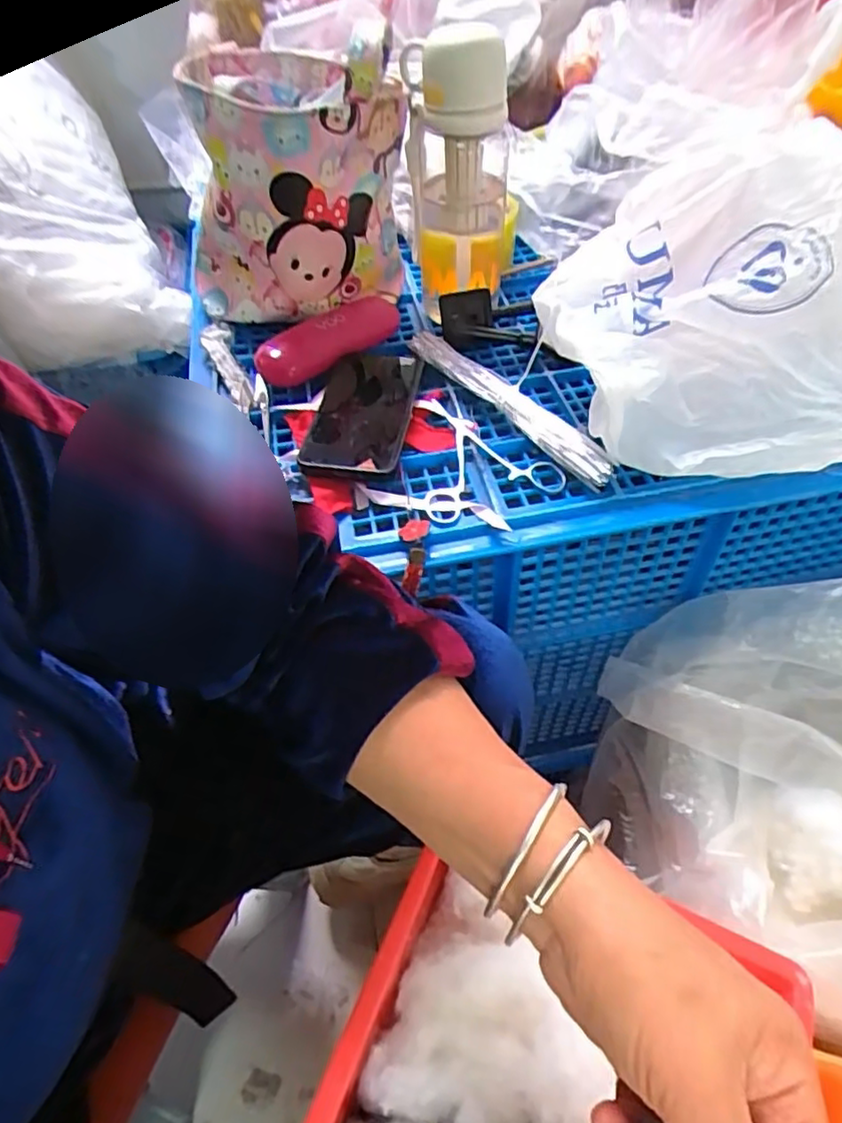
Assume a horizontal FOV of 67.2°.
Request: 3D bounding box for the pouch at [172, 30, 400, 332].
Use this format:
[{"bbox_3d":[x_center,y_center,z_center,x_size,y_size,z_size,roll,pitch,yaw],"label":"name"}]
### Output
[{"bbox_3d":[-0.127,-0.356,0.601,0.205,0.191,0.162,-16,53,-9],"label":"pouch"}]

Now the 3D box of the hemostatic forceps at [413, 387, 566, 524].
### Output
[{"bbox_3d":[0.041,-0.097,0.533,0.110,0.016,0.143,-16,53,-9],"label":"hemostatic forceps"}]

